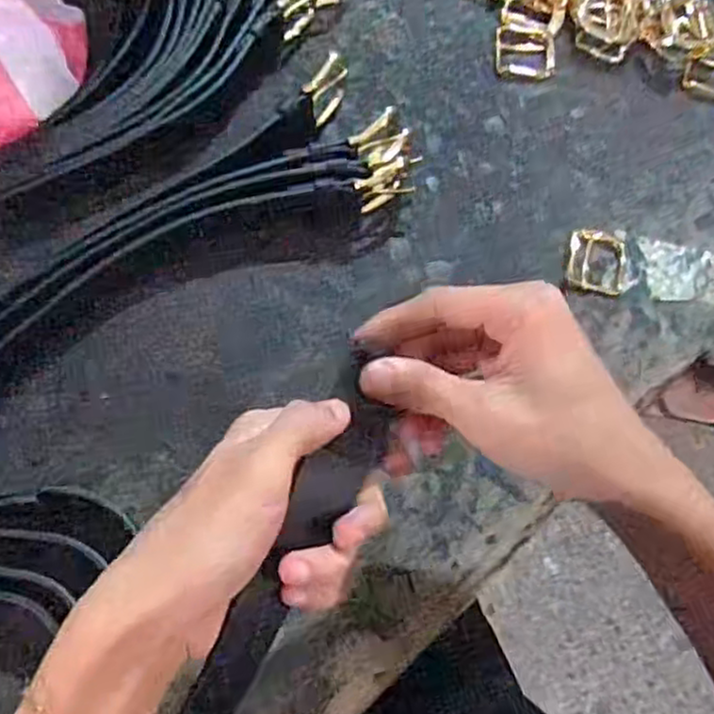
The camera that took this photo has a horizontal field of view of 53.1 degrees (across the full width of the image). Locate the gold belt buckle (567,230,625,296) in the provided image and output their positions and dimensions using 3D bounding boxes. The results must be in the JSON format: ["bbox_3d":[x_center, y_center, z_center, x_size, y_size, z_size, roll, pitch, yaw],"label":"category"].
[{"bbox_3d":[0.155,-0.062,0.461,0.036,0.004,0.042,10,70,1],"label":"gold belt buckle"}]

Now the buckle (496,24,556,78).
[{"bbox_3d":[0.123,-0.223,0.518,0.041,0.009,0.041,2,70,-1],"label":"buckle"}]

